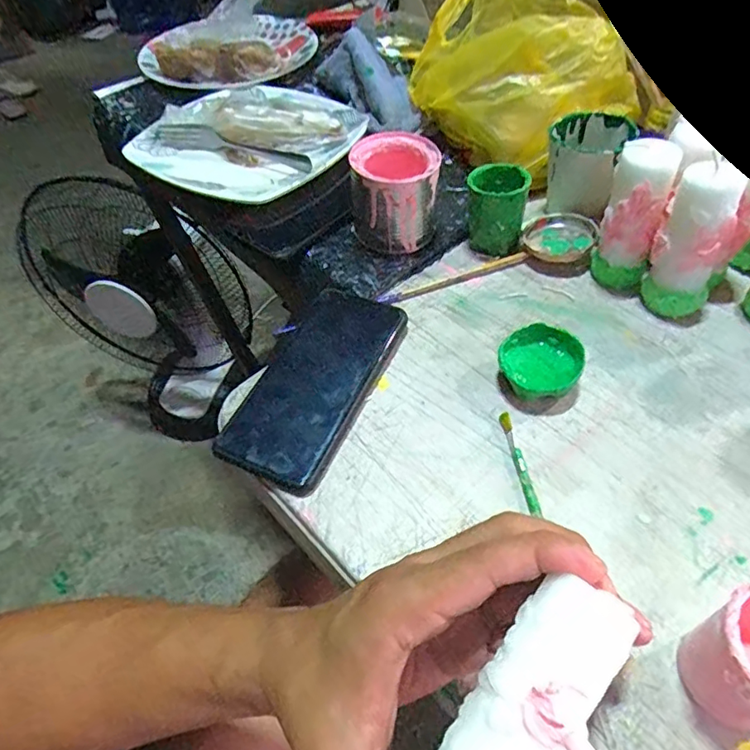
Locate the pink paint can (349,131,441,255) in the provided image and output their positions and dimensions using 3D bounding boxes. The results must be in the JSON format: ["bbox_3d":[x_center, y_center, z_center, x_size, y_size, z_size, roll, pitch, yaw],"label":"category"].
[{"bbox_3d":[0.016,-0.156,0.444,0.069,0.062,0.071,-1,52,2],"label":"pink paint can"}]

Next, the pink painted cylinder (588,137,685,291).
[{"bbox_3d":[0.191,-0.116,0.395,0.040,0.110,0.033,12,54,12],"label":"pink painted cylinder"}]

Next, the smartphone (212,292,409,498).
[{"bbox_3d":[-0.041,0.003,0.379,0.079,0.013,0.163,19,55,17],"label":"smartphone"}]

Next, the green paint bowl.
[{"bbox_3d":[0.113,-0.006,0.366,0.053,0.029,0.050,-1,52,2],"label":"green paint bowl"}]

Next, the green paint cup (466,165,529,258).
[{"bbox_3d":[0.101,-0.142,0.448,0.048,0.055,0.052,3,52,5],"label":"green paint cup"}]

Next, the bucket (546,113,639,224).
[{"bbox_3d":[0.183,-0.183,0.461,0.066,0.061,0.068,15,54,14],"label":"bucket"}]

